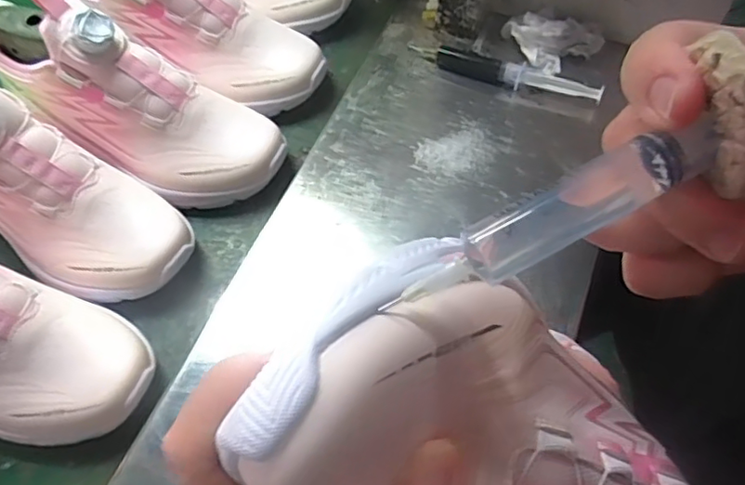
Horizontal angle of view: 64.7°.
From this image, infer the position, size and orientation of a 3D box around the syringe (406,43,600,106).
[{"bbox_3d":[0.116,-0.152,0.521,0.170,0.026,0.021,20,60,13],"label":"syringe"}]

